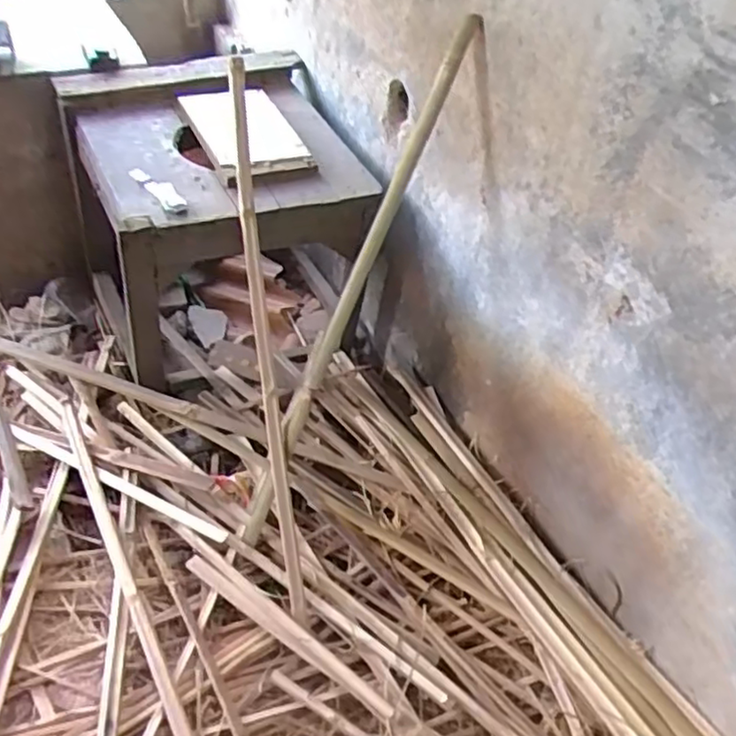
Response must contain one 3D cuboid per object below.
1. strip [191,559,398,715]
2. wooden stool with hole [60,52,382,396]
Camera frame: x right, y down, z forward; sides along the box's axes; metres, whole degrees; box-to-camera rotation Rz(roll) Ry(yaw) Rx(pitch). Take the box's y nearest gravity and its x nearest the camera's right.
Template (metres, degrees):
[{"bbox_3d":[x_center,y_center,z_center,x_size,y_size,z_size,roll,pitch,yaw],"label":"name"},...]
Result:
[{"bbox_3d":[-0.114,0.368,0.979,0.350,0.015,0.024,28,49,18],"label":"strip"},{"bbox_3d":[-0.252,-0.236,1.237,0.434,0.434,0.356,-14,50,-20],"label":"wooden stool with hole"}]

